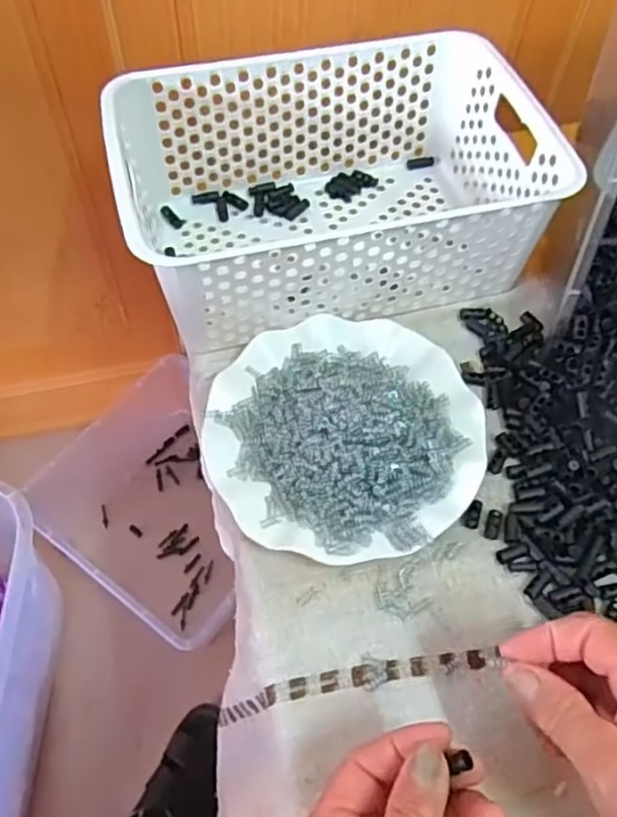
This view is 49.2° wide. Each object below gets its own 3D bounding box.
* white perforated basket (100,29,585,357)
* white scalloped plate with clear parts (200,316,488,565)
[{"bbox_3d":[0.015,-0.170,0.527,0.304,0.114,0.202,-13,59,-10],"label":"white perforated basket"},{"bbox_3d":[0.024,0.010,0.448,0.179,0.050,0.178,1,58,-2],"label":"white scalloped plate with clear parts"}]

